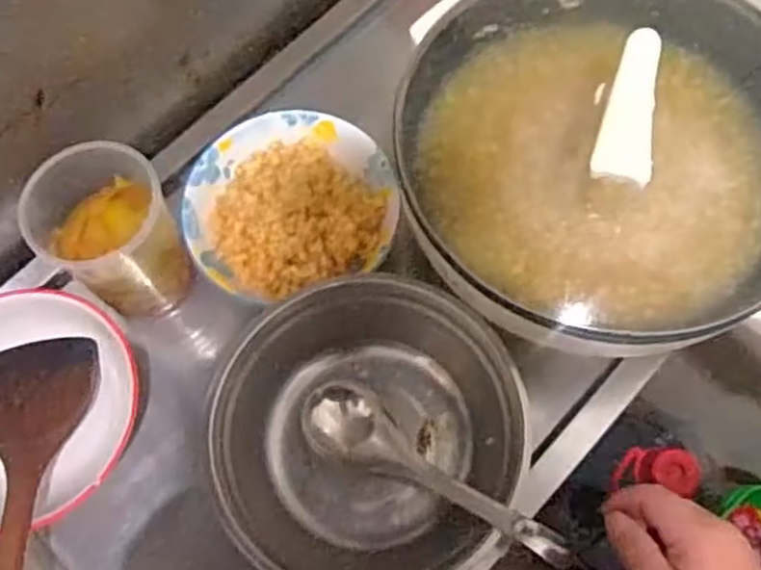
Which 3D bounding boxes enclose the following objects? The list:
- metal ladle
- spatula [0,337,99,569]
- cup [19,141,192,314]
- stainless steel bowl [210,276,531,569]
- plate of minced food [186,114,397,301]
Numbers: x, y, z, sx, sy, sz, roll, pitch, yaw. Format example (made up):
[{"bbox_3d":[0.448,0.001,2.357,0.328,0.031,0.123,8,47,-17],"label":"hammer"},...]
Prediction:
[{"bbox_3d":[0.033,0.133,0.543,0.221,0.027,0.056,26,71,26],"label":"metal ladle"},{"bbox_3d":[-0.250,0.191,0.500,0.085,0.033,0.364,-9,49,-2],"label":"spatula"},{"bbox_3d":[-0.208,-0.040,0.592,0.098,0.118,0.093,0,69,1],"label":"cup"},{"bbox_3d":[-0.008,0.116,0.567,0.218,0.089,0.216,0,69,1],"label":"stainless steel bowl"},{"bbox_3d":[-0.075,-0.072,0.628,0.170,0.040,0.154,-12,69,-4],"label":"plate of minced food"}]

